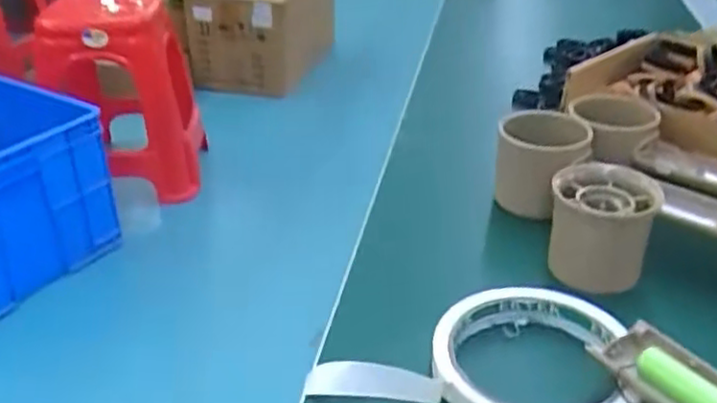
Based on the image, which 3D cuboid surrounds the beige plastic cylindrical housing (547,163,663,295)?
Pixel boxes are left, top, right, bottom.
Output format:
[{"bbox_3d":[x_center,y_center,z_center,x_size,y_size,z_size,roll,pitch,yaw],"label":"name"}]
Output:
[{"bbox_3d":[0.138,0.015,0.406,0.055,0.058,0.047,6,31,10],"label":"beige plastic cylindrical housing"}]

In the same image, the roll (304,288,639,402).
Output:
[{"bbox_3d":[0.053,0.073,0.336,0.140,0.021,0.082,5,31,9],"label":"roll"}]

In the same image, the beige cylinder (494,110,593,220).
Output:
[{"bbox_3d":[0.118,-0.023,0.460,0.057,0.053,0.057,9,32,16],"label":"beige cylinder"}]

